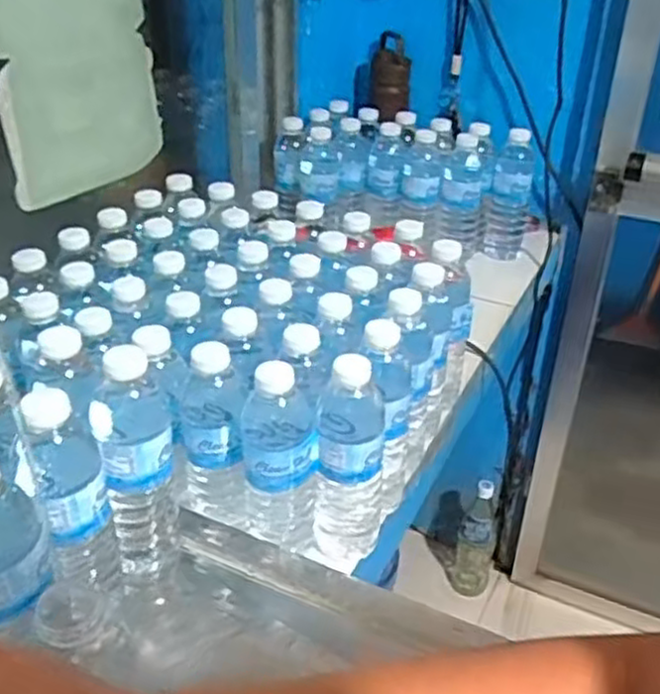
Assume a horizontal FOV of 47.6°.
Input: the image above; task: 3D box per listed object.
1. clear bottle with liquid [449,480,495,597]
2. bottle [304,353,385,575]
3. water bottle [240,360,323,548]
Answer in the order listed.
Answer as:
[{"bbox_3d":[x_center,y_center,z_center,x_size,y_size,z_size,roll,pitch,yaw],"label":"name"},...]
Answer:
[{"bbox_3d":[0.319,0.409,1.630,0.090,0.286,0.083,8,34,11],"label":"clear bottle with liquid"},{"bbox_3d":[0.017,0.107,0.664,0.060,0.217,0.070,6,34,8],"label":"bottle"},{"bbox_3d":[-0.043,0.089,0.644,0.067,0.166,0.056,-3,34,-5],"label":"water bottle"}]

